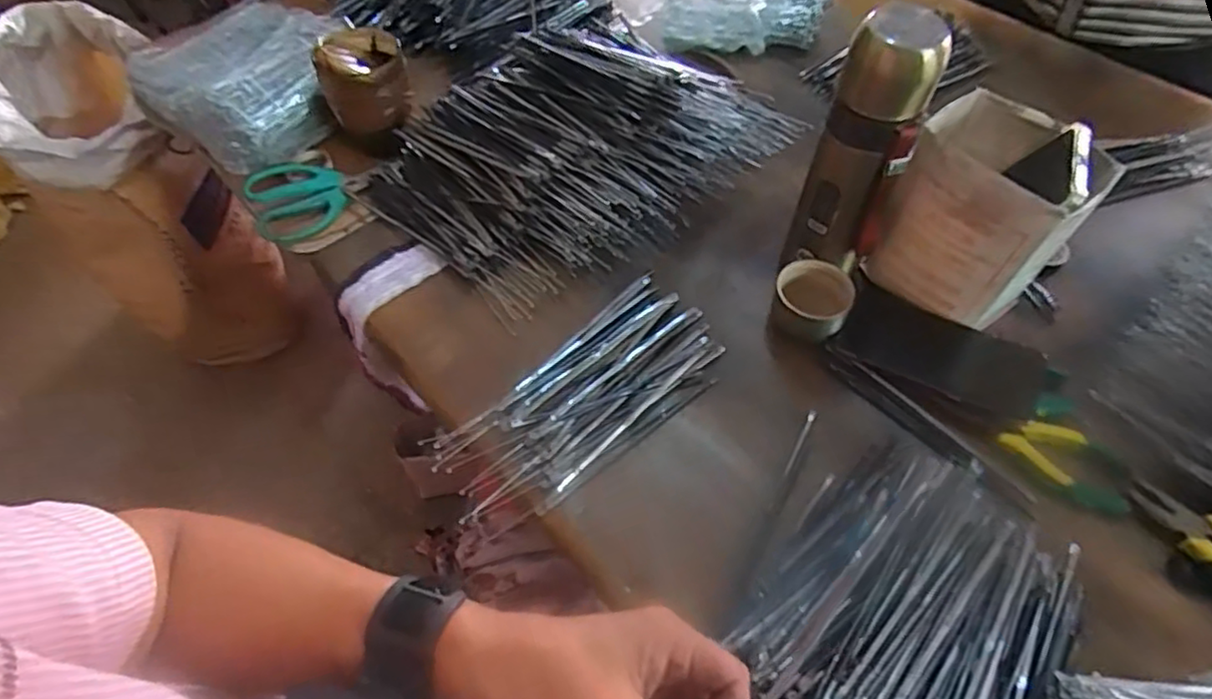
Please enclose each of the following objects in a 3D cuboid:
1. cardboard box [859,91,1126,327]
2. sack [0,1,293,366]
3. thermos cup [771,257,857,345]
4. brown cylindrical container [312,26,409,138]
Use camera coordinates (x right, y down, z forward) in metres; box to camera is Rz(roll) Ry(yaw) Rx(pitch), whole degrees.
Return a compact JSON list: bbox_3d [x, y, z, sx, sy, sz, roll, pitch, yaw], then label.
[{"bbox_3d":[0.302,-0.110,0.533,0.125,0.137,0.101,34,63,21],"label":"cardboard box"},{"bbox_3d":[-0.793,-0.243,1.140,0.354,0.519,0.257,38,64,23],"label":"sack"},{"bbox_3d":[0.175,-0.038,0.563,0.061,0.041,0.064,0,56,0],"label":"thermos cup"},{"bbox_3d":[-0.247,-0.278,0.670,0.082,0.070,0.089,0,56,0],"label":"brown cylindrical container"}]

